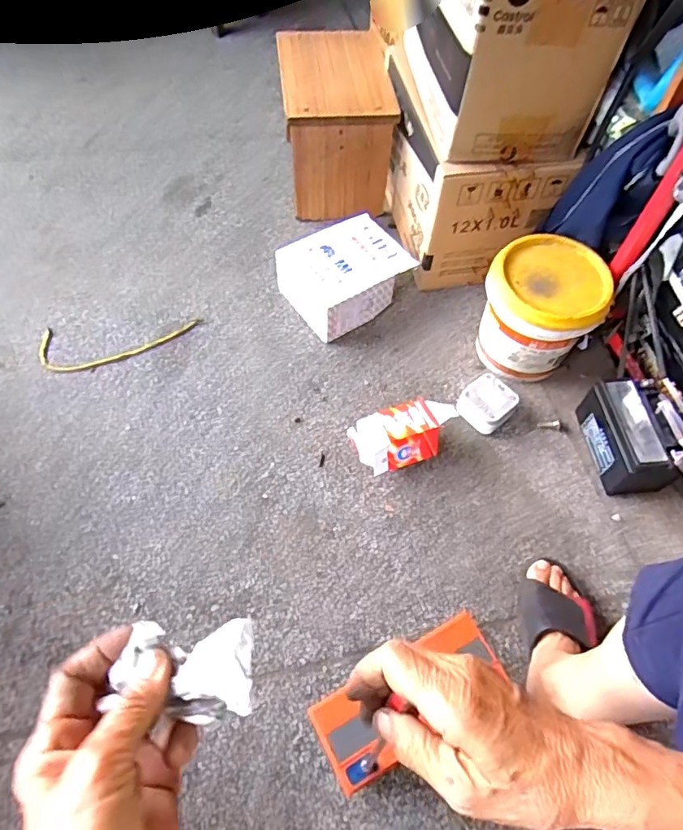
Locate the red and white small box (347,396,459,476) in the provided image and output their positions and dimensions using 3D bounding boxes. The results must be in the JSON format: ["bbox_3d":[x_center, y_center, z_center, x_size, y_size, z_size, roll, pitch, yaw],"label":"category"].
[{"bbox_3d":[0.095,0.030,0.787,0.158,0.074,0.080,-16,62,-12],"label":"red and white small box"}]

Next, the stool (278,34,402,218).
[{"bbox_3d":[-0.015,-0.568,1.054,0.187,0.218,0.290,-4,60,-6],"label":"stool"}]

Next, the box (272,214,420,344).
[{"bbox_3d":[0.007,-0.245,0.935,0.191,0.095,0.166,-32,67,-20],"label":"box"}]

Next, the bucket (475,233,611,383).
[{"bbox_3d":[0.309,-0.160,0.853,0.165,0.183,0.155,2,60,-3],"label":"bucket"}]

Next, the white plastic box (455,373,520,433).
[{"bbox_3d":[0.226,-0.017,0.831,0.072,0.051,0.073,-37,68,-21],"label":"white plastic box"}]

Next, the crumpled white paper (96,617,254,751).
[{"bbox_3d":[-0.082,0.132,0.273,0.073,0.024,0.050,2,60,-2],"label":"crumpled white paper"}]

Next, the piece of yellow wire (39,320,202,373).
[{"bbox_3d":[-0.373,-0.115,0.897,0.258,0.006,0.091,-5,60,-6],"label":"piece of yellow wire"}]

